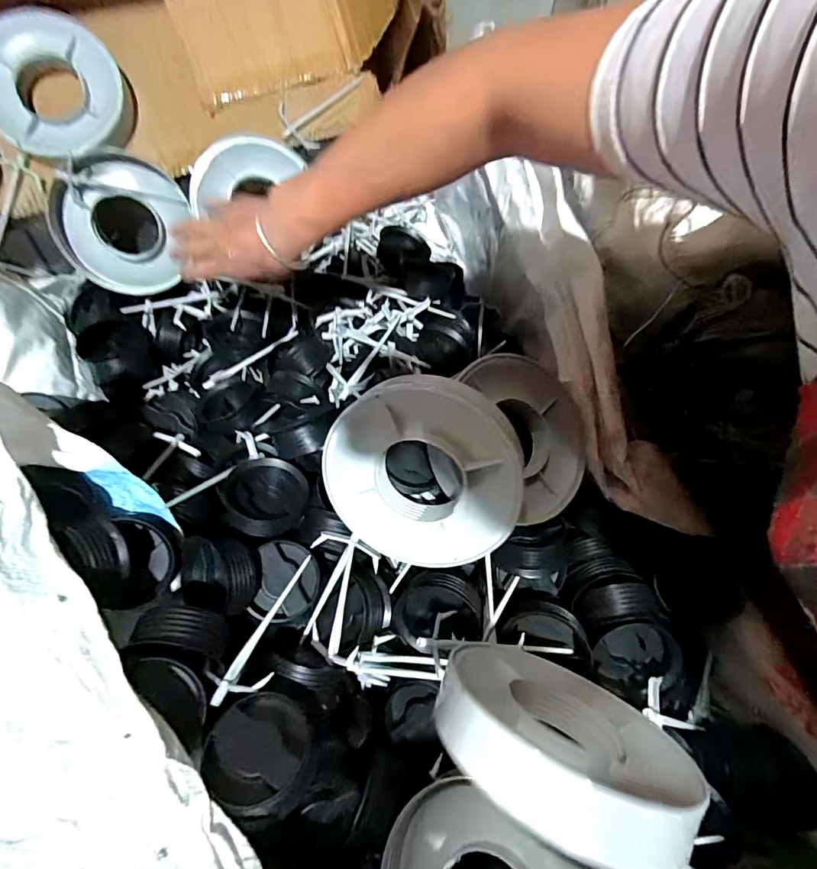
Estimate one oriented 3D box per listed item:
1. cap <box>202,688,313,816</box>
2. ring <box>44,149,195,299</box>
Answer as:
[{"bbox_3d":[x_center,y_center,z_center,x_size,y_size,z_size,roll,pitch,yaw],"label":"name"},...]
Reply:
[{"bbox_3d":[-0.103,0.218,0.308,0.065,0.019,0.071,-13,41,-29],"label":"cap"},{"bbox_3d":[-0.356,-0.258,0.553,0.138,0.030,0.154,11,104,-23],"label":"ring"}]

